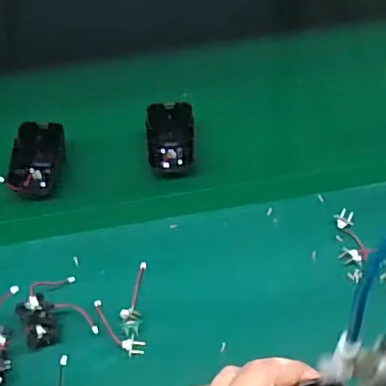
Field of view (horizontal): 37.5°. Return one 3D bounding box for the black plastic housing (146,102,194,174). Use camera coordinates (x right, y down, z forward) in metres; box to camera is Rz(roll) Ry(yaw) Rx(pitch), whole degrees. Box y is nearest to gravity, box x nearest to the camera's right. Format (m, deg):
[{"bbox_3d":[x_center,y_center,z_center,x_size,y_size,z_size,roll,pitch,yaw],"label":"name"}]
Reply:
[{"bbox_3d":[-0.021,-0.050,0.540,0.044,0.025,0.069,-1,81,-7],"label":"black plastic housing"}]

